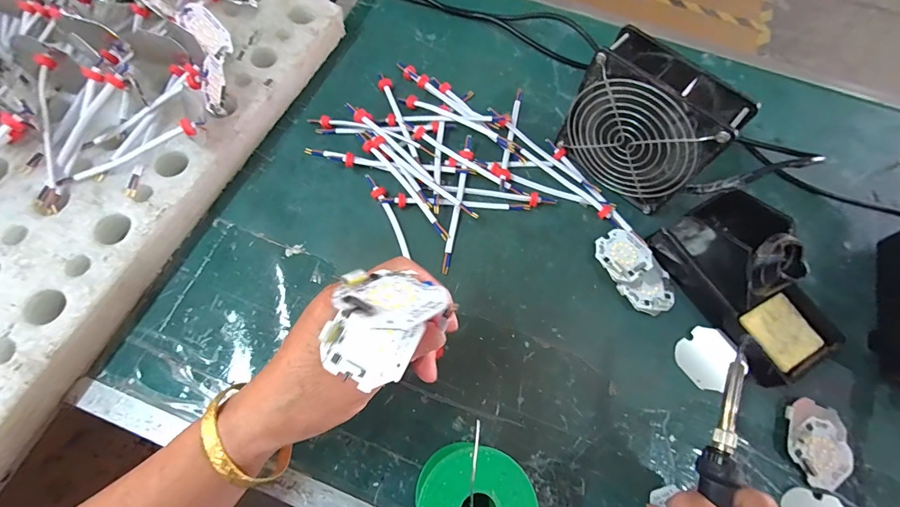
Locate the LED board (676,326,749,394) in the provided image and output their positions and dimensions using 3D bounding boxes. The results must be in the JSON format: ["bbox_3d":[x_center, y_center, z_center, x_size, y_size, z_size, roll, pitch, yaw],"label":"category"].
[{"bbox_3d":[0.214,0.087,0.320,0.045,0.004,0.045,-34,66,-6],"label":"LED board"}]

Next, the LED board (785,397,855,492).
[{"bbox_3d":[0.286,0.147,0.297,0.049,0.012,0.061,15,67,4],"label":"LED board"}]

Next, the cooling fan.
[{"bbox_3d":[0.164,-0.107,0.335,0.047,0.117,0.117,-42,75,-17],"label":"cooling fan"}]

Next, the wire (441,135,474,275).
[{"bbox_3d":[0.007,-0.050,0.364,0.012,0.012,0.141,11,67,3],"label":"wire"}]

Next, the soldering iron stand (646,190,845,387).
[{"bbox_3d":[0.252,0.018,0.314,0.084,0.073,0.151,-33,72,-15],"label":"soldering iron stand"}]

